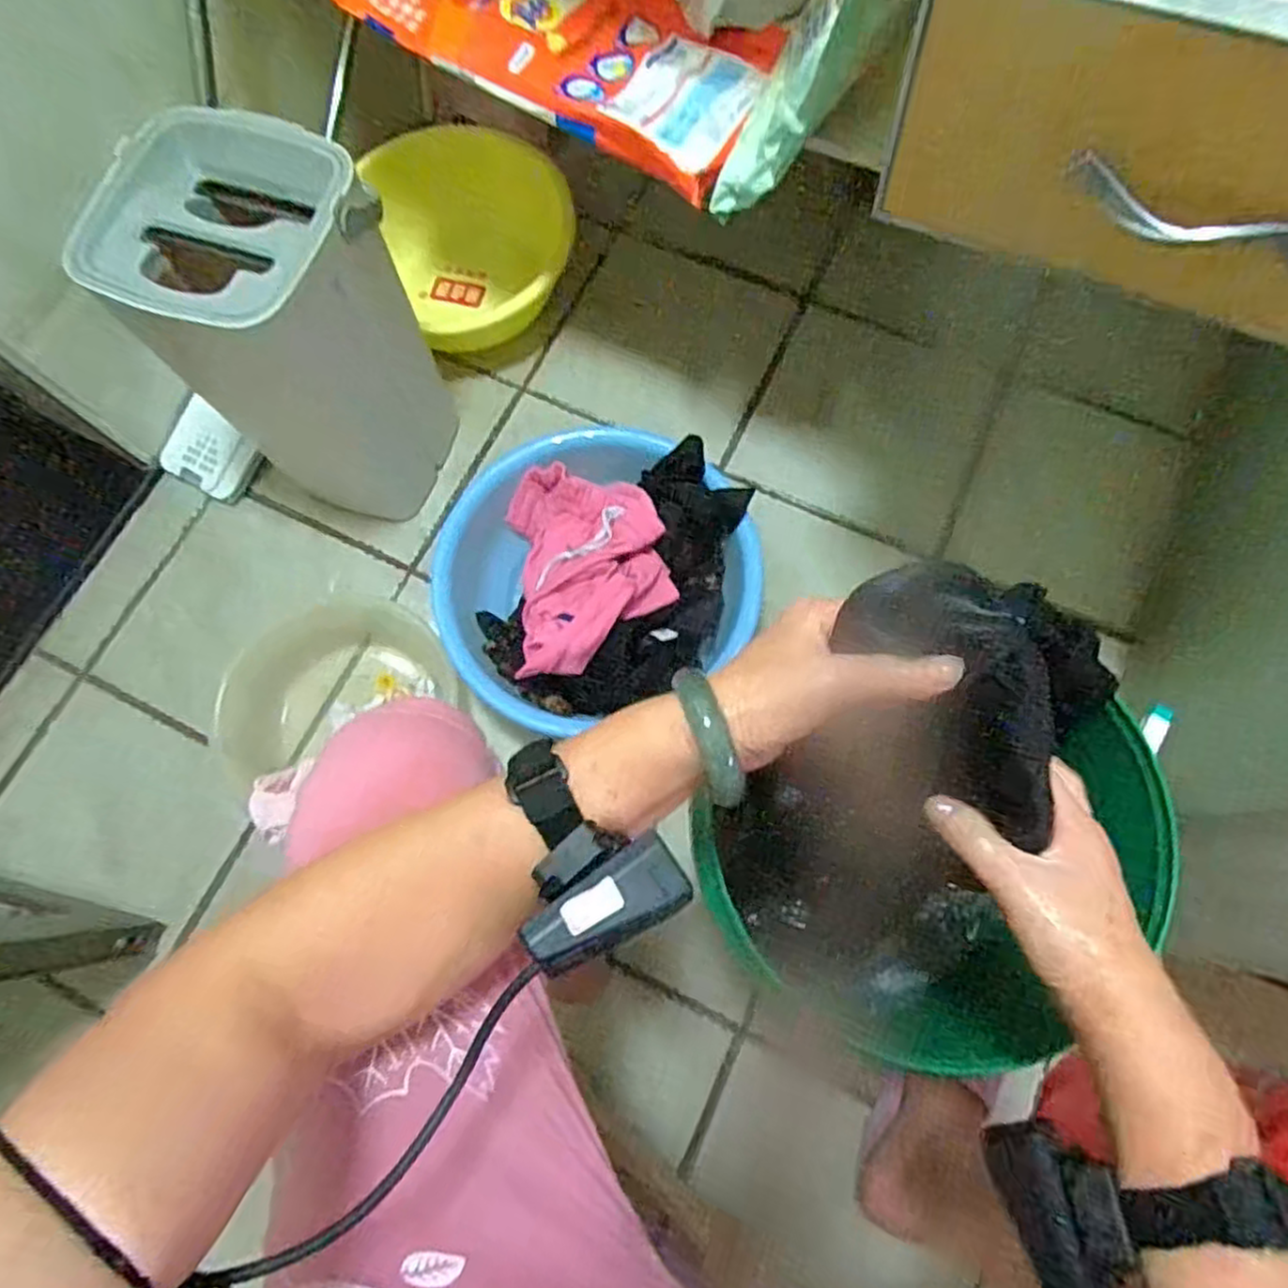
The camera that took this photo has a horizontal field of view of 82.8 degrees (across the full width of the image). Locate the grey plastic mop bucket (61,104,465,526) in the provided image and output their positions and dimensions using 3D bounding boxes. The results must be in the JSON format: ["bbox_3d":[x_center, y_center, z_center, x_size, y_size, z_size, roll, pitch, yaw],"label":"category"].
[{"bbox_3d":[-0.365,-0.309,0.820,0.199,0.437,0.212,17,76,6],"label":"grey plastic mop bucket"}]

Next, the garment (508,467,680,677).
[{"bbox_3d":[-0.064,-0.096,0.840,0.173,0.107,0.249,-13,74,-2],"label":"garment"}]

